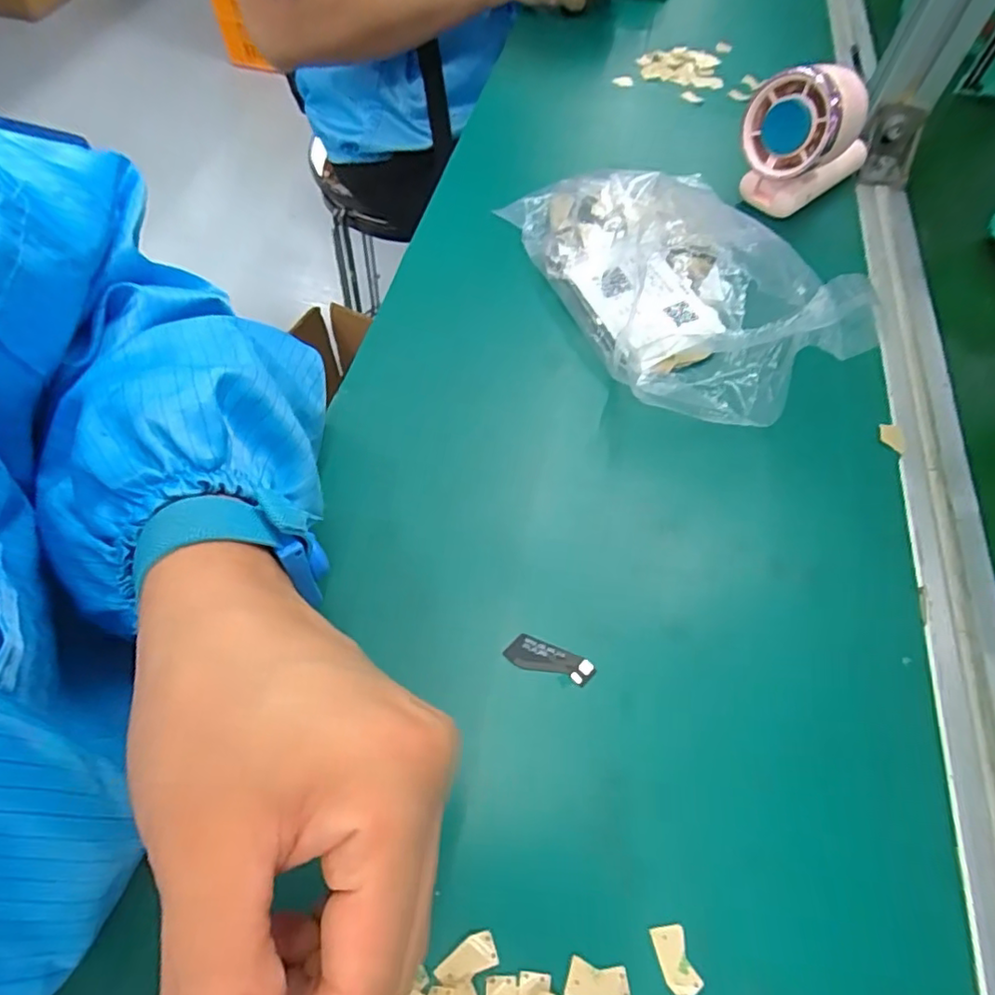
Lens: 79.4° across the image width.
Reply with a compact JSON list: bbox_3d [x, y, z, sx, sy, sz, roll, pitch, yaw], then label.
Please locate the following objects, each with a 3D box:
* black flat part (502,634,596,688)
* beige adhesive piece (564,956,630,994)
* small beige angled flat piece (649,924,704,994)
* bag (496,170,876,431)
[{"bbox_3d":[0.022,0.069,0.255,0.037,0.004,0.013,18,59,8],"label":"black flat part"},{"bbox_3d":[0.033,0.161,0.198,0.021,0.004,0.011,10,59,3],"label":"beige adhesive piece"},{"bbox_3d":[0.061,0.156,0.201,0.012,0.004,0.021,-13,60,-10],"label":"small beige angled flat piece"},{"bbox_3d":[0.092,-0.138,0.352,0.103,0.060,0.226,-20,62,-14],"label":"bag"}]

